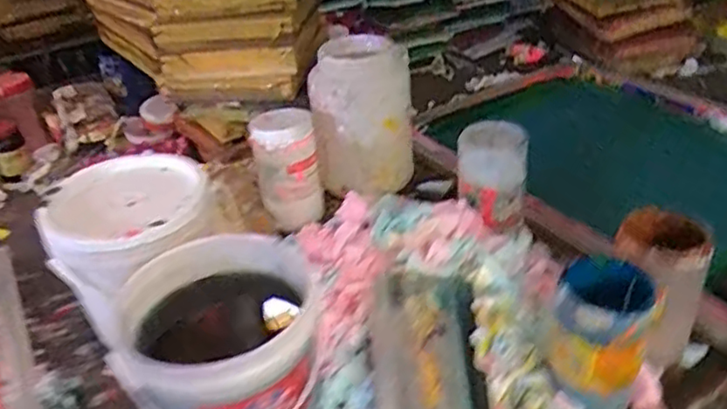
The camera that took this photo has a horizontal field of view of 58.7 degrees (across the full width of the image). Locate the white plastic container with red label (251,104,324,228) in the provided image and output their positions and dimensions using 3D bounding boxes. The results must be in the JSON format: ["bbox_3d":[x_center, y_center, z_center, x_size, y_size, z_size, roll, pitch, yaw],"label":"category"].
[{"bbox_3d":[-0.120,-0.051,1.027,0.107,0.166,0.111,-9,35,-6],"label":"white plastic container with red label"}]

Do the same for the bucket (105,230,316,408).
[{"bbox_3d":[-0.153,0.149,0.696,0.188,0.139,0.206,-3,34,2],"label":"bucket"}]

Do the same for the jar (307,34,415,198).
[{"bbox_3d":[0.000,-0.154,1.062,0.155,0.246,0.137,-3,34,2],"label":"jar"}]

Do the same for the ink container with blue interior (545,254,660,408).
[{"bbox_3d":[0.249,0.147,0.677,0.088,0.164,0.087,13,38,24],"label":"ink container with blue interior"}]

